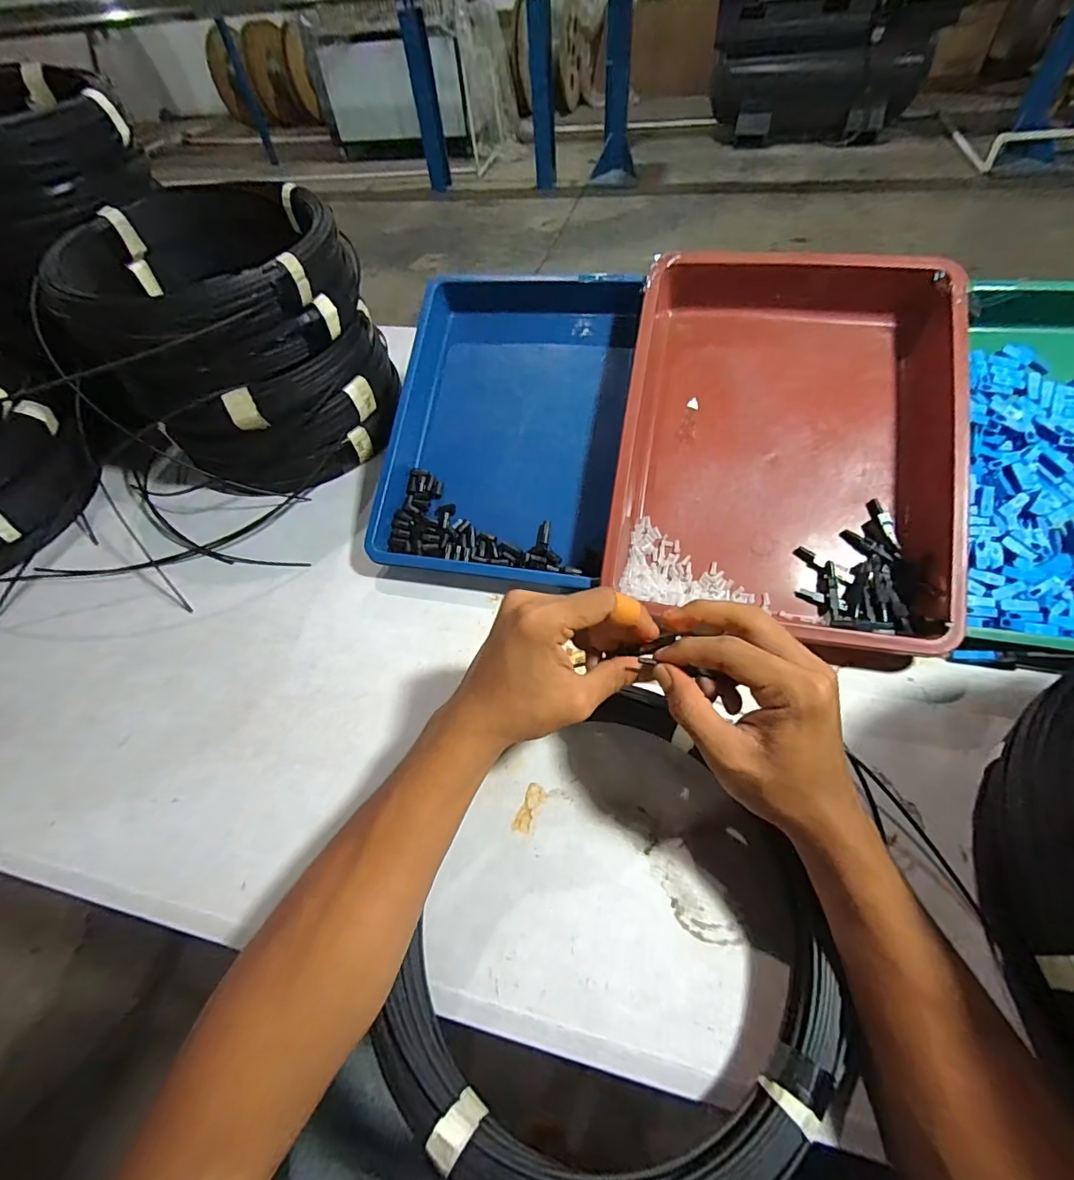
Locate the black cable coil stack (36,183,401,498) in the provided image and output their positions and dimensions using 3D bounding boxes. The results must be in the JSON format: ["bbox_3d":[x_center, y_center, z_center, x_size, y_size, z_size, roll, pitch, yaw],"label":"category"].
[{"bbox_3d":[-0.319,-0.264,0.554,0.263,0.229,0.253,29,61,23],"label":"black cable coil stack"}]

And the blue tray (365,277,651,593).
[{"bbox_3d":[-0.025,-0.167,0.500,0.232,0.043,0.324,9,78,9],"label":"blue tray"}]

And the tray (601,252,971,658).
[{"bbox_3d":[0.217,-0.150,0.447,0.269,0.064,0.387,10,79,12],"label":"tray"}]

